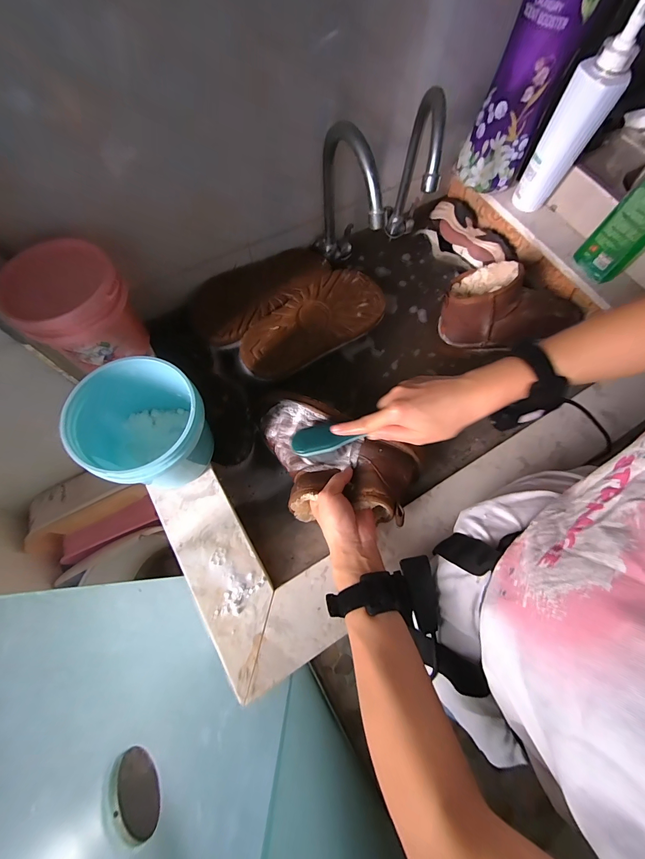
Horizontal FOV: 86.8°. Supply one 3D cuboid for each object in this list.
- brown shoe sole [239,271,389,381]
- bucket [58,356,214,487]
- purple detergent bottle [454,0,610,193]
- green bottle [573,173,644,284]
[{"bbox_3d":[-0.013,-0.183,0.562,0.263,0.026,0.116,-33,73,-14],"label":"brown shoe sole"},{"bbox_3d":[-0.183,0.003,0.368,0.115,0.111,0.117,1,68,-2],"label":"bucket"},{"bbox_3d":[0.313,-0.542,0.485,0.101,0.332,0.078,33,71,10],"label":"purple detergent bottle"},{"bbox_3d":[0.466,-0.313,0.487,0.075,0.196,0.052,42,72,13],"label":"green bottle"}]

